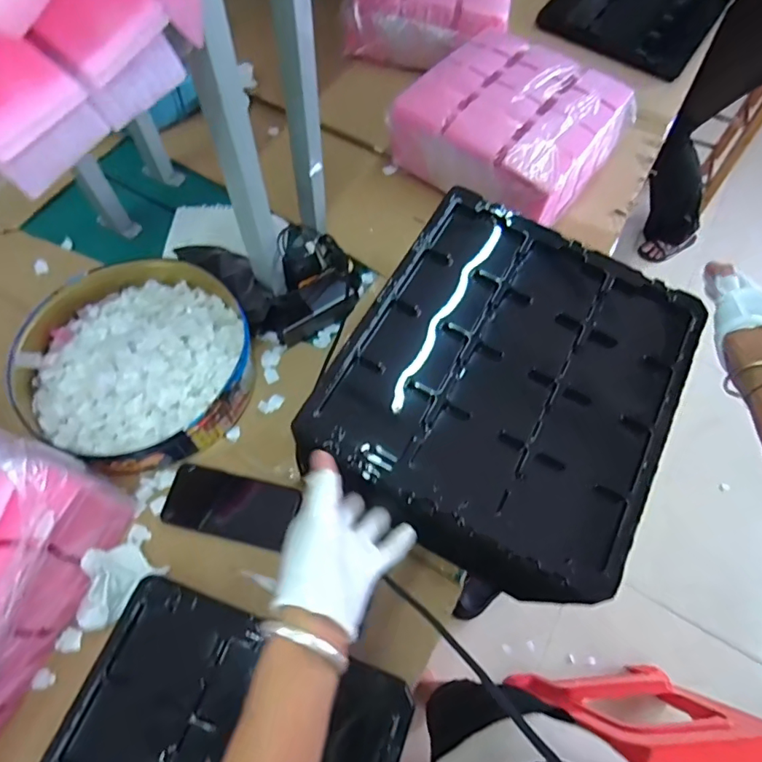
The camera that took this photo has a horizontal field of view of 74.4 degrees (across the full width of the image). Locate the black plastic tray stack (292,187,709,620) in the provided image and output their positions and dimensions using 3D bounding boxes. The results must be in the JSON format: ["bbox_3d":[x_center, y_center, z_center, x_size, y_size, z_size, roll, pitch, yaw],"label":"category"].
[{"bbox_3d":[0.134,-0.004,0.537,0.332,0.034,0.396,28,67,10],"label":"black plastic tray stack"}]

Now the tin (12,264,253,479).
[{"bbox_3d":[-0.334,-0.029,0.698,0.295,0.070,0.293,1,65,-2],"label":"tin"}]

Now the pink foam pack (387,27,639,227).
[{"bbox_3d":[0.231,-0.443,0.873,0.301,0.126,0.325,39,69,14],"label":"pink foam pack"}]

